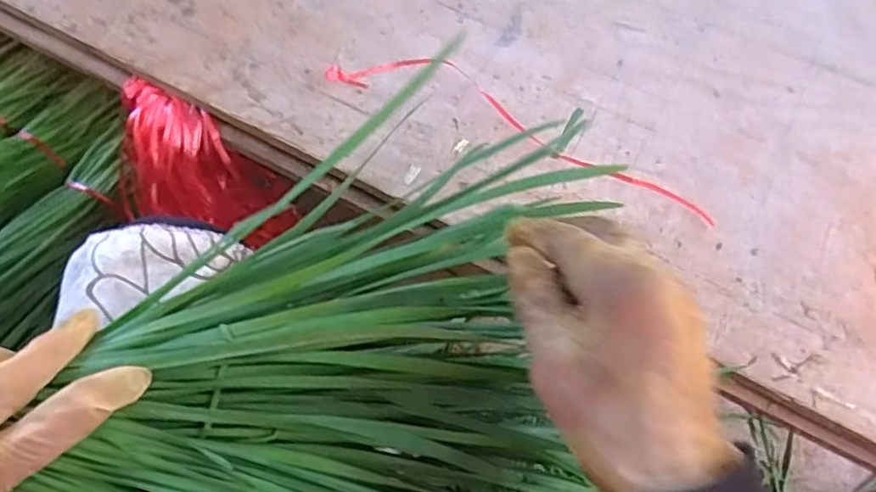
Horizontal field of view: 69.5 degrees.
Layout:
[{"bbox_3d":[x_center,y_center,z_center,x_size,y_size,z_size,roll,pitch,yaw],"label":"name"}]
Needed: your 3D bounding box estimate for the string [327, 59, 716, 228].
[{"bbox_3d":[0.068,-0.100,0.501,0.314,0.015,0.065,22,60,9],"label":"string"}]

